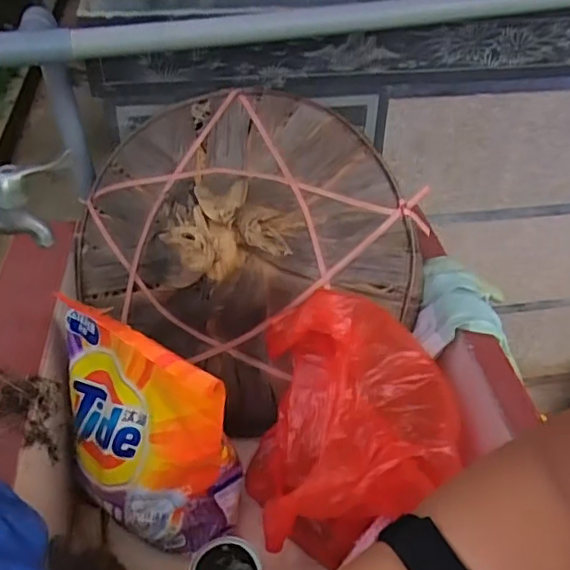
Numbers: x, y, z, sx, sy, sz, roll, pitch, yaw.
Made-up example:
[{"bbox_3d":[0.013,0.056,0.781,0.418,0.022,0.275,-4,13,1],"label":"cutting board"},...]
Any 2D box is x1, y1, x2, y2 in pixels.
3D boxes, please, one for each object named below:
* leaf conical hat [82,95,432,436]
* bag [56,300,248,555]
[{"bbox_3d":[-0.053,-0.076,0.726,0.429,0.212,0.381,38,82,12],"label":"leaf conical hat"},{"bbox_3d":[-0.164,0.136,0.628,0.238,0.228,0.095,25,43,26],"label":"bag"}]

